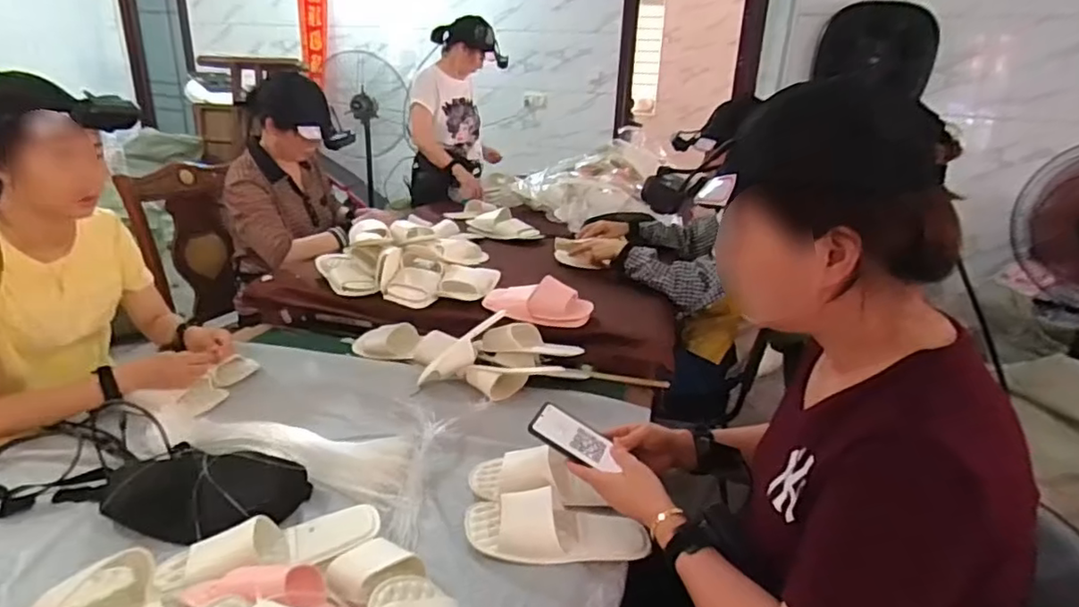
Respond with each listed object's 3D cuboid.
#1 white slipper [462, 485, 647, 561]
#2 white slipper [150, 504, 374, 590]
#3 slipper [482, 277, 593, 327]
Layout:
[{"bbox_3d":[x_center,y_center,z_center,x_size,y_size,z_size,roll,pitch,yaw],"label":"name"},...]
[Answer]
[{"bbox_3d":[0.016,0.303,0.825,0.237,0.058,0.103,3,20,0],"label":"white slipper"},{"bbox_3d":[-0.334,0.300,0.757,0.255,0.060,0.109,-9,23,-29],"label":"white slipper"},{"bbox_3d":[-0.005,-0.003,1.292,0.236,0.089,0.115,4,20,3],"label":"slipper"}]

